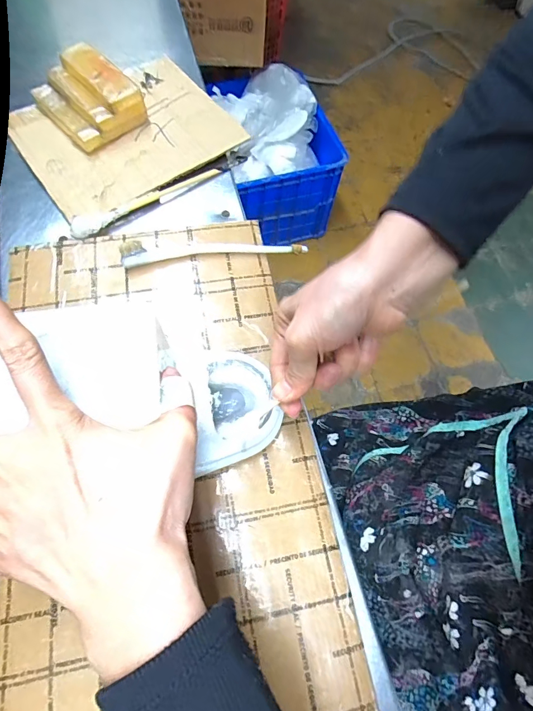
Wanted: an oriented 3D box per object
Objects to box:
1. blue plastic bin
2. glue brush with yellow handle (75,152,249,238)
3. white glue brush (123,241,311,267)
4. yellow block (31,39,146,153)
[{"bbox_3d":[0.020,-0.601,1.195,0.299,0.346,0.367,-17,70,-10],"label":"blue plastic bin"},{"bbox_3d":[-0.103,-0.165,0.383,0.193,0.015,0.018,-33,73,-15],"label":"glue brush with yellow handle"},{"bbox_3d":[-0.046,-0.100,0.353,0.167,0.015,0.019,-7,68,-6],"label":"white glue brush"},{"bbox_3d":[-0.190,-0.270,0.397,0.101,0.040,0.079,43,72,14],"label":"yellow block"}]

